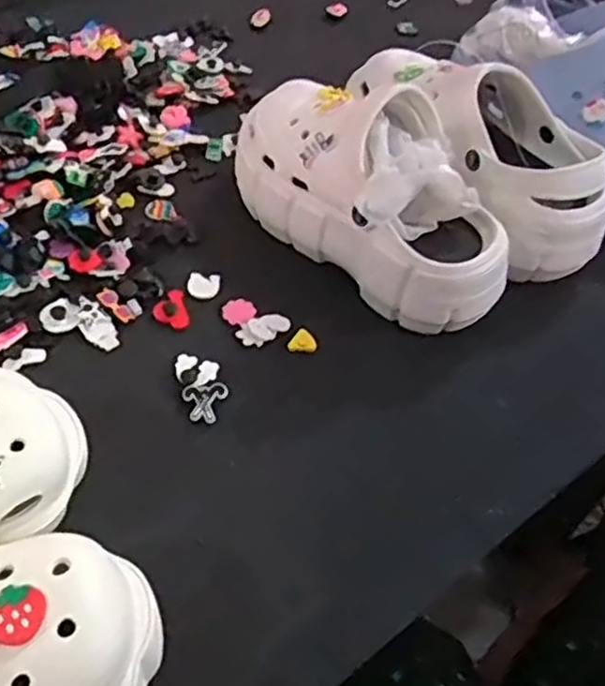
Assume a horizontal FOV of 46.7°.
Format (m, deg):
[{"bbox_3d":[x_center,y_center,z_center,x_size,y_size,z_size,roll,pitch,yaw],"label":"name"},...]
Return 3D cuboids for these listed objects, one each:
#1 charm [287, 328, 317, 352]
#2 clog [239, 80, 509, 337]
[{"bbox_3d":[0.001,-0.002,0.519,0.021,0.011,0.014,7,50,0],"label":"charm"},{"bbox_3d":[0.047,-0.120,0.541,0.255,0.117,0.112,36,56,22],"label":"clog"}]

